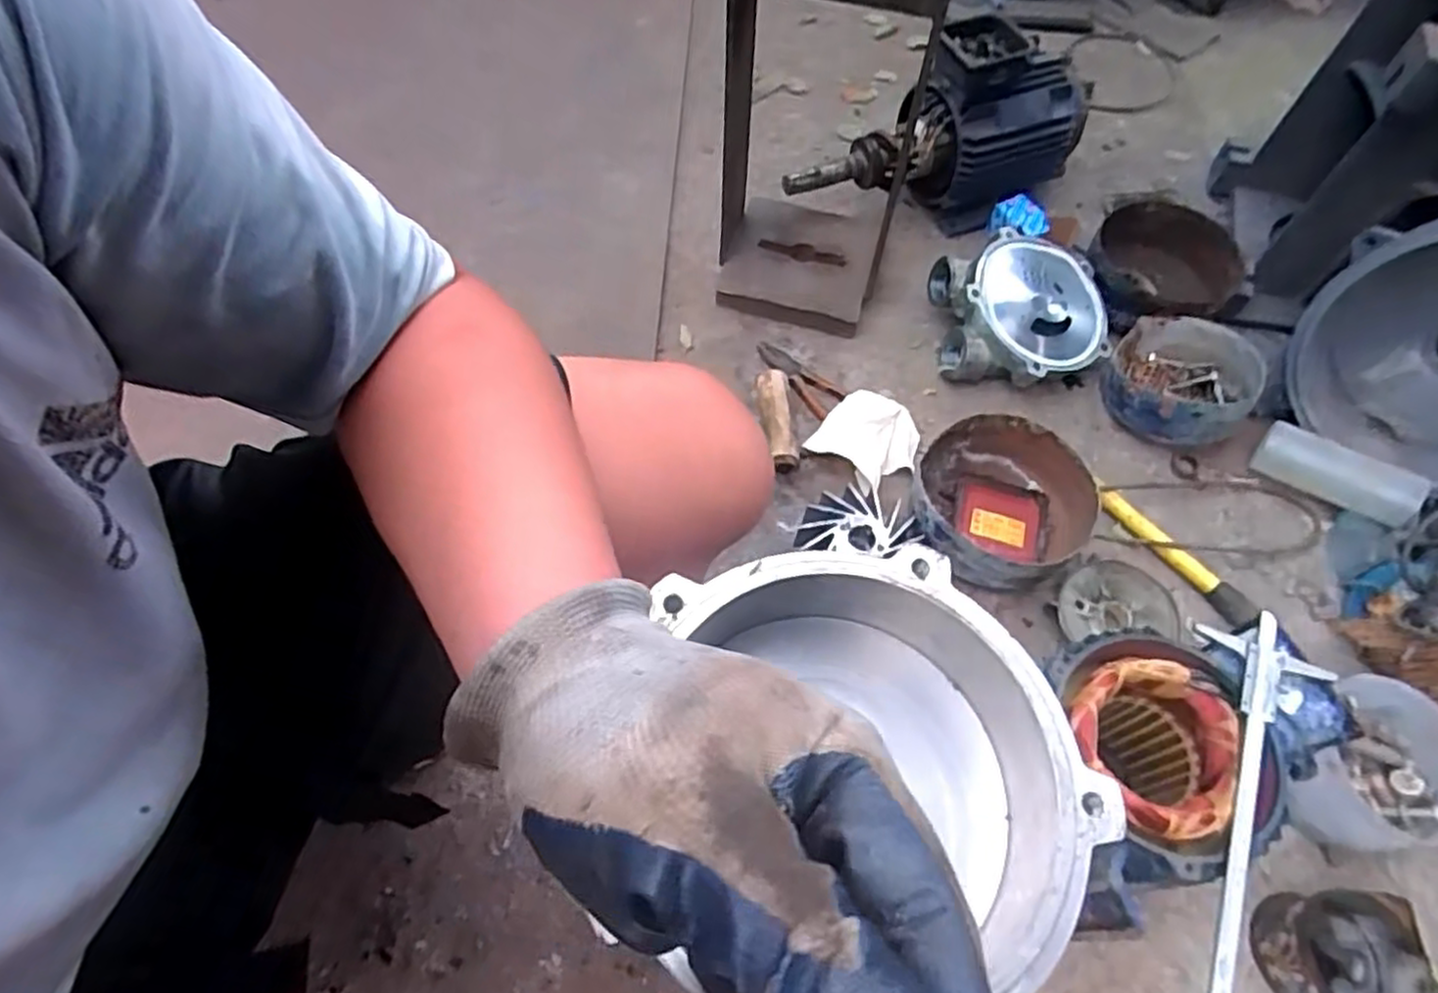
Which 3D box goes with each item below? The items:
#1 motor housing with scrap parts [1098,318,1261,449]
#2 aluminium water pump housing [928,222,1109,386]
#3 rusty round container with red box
[{"bbox_3d":[0.573,-0.146,0.928,0.160,0.082,0.173,1,60,-2],"label":"motor housing with scrap parts"},{"bbox_3d":[0.390,-0.235,0.960,0.221,0.099,0.188,-14,62,-11],"label":"aluminium water pump housing"},{"bbox_3d":[0.321,0.016,0.866,0.187,0.107,0.190,-25,65,-16],"label":"rusty round container with red box"}]

